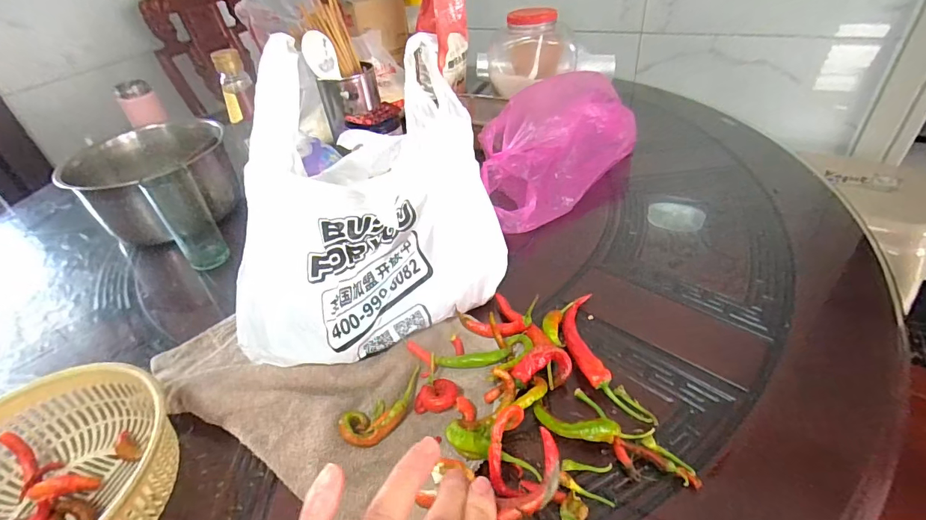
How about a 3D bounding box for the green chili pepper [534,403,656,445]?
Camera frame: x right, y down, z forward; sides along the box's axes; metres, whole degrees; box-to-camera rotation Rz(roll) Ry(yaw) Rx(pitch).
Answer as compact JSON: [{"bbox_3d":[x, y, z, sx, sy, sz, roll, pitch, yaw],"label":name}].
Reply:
[{"bbox_3d":[0.106,0.138,0.367,0.095,0.010,0.024,8,42,18],"label":"green chili pepper"}]

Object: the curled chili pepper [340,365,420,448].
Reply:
[{"bbox_3d":[-0.065,0.128,0.387,0.083,0.014,0.034,-32,45,-27],"label":"curled chili pepper"}]

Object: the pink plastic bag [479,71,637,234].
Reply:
[{"bbox_3d":[0.144,-0.177,0.674,0.329,0.113,0.154,-30,45,-26],"label":"pink plastic bag"}]

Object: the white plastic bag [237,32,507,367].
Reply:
[{"bbox_3d":[-0.097,-0.048,0.411,0.277,0.239,0.124,-27,43,-23],"label":"white plastic bag"}]

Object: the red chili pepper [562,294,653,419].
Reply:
[{"bbox_3d":[0.127,0.091,0.431,0.043,0.016,0.145,-10,39,-4],"label":"red chili pepper"}]

